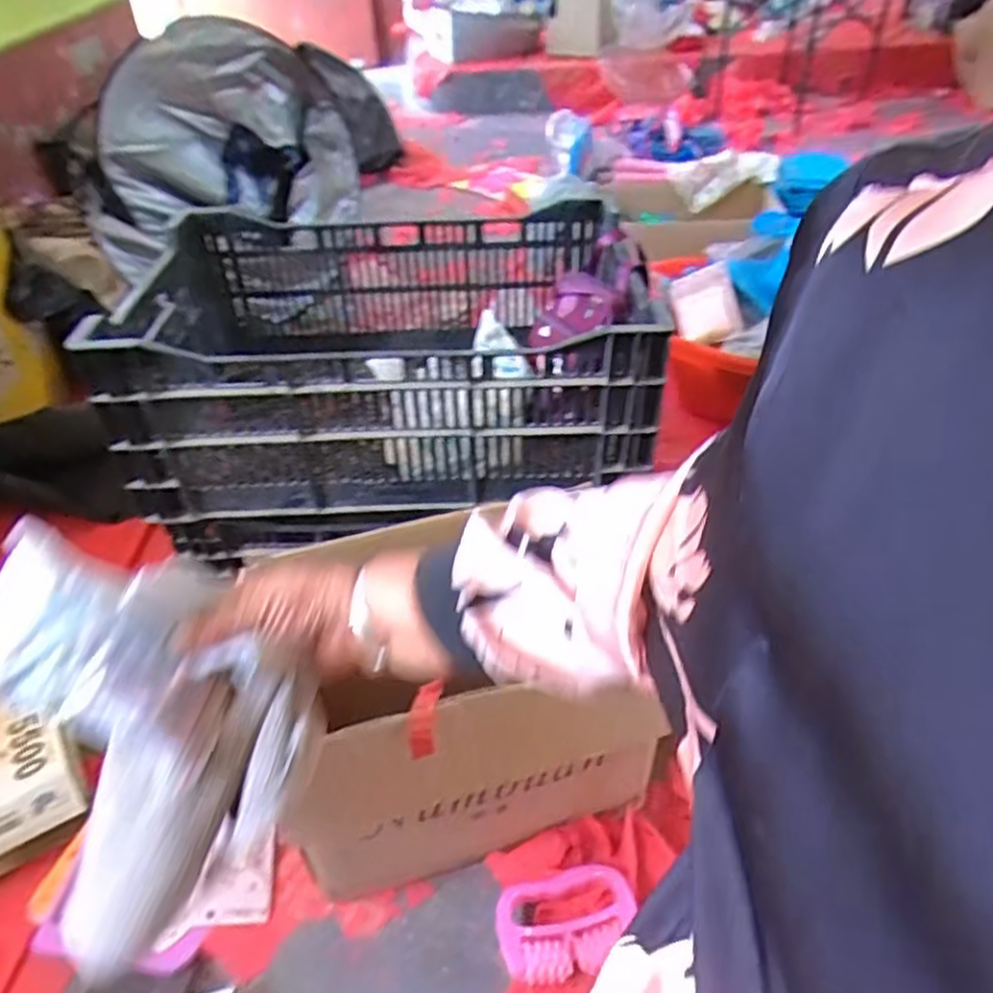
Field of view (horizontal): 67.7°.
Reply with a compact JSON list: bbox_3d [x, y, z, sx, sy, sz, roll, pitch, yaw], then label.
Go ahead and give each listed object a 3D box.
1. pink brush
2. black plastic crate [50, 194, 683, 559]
[{"bbox_3d":[0.067,0.414,0.722,0.132,0.049,0.087,-10,42,-8],"label":"pink brush"},{"bbox_3d":[-0.146,-0.195,0.978,0.618,0.256,0.441,-2,41,0],"label":"black plastic crate"}]

